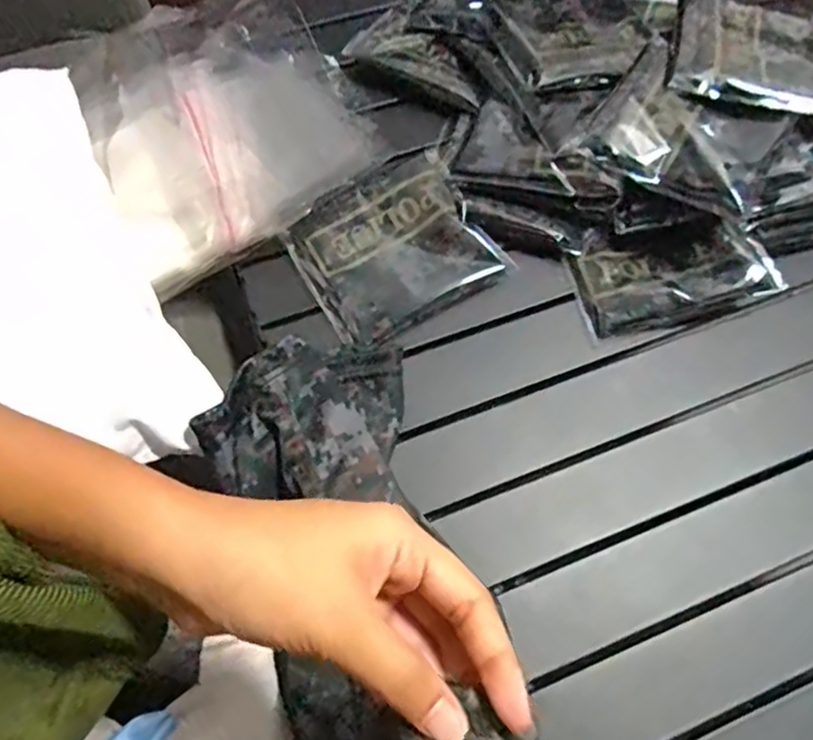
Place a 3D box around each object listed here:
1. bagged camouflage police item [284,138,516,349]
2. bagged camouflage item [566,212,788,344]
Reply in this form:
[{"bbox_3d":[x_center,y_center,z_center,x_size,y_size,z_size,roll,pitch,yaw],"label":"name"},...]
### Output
[{"bbox_3d":[-0.008,-0.096,0.487,0.138,0.021,0.126,-29,71,-14],"label":"bagged camouflage police item"},{"bbox_3d":[0.204,-0.077,0.486,0.139,0.038,0.078,-11,68,-7],"label":"bagged camouflage item"}]

